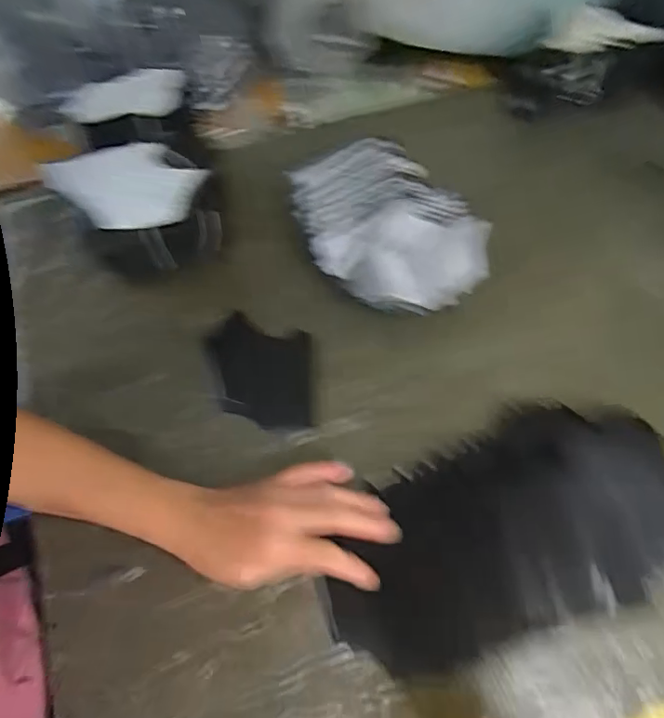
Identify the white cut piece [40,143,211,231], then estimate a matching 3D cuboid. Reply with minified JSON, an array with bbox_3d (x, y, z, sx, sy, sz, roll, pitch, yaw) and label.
[{"bbox_3d":[-0.184,-0.158,0.493,0.111,0.024,0.100,39,67,21],"label":"white cut piece"}]

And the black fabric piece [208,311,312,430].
[{"bbox_3d":[-0.067,0.011,0.510,0.094,0.004,0.116,-3,59,-1],"label":"black fabric piece"}]

